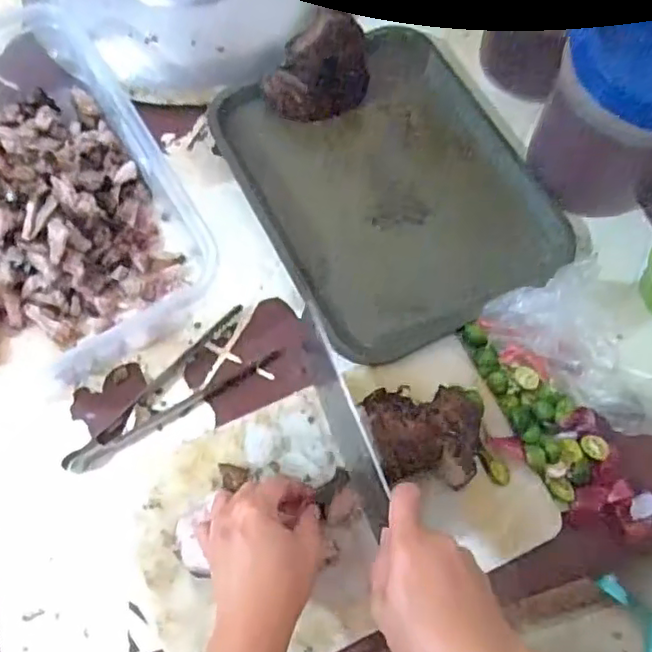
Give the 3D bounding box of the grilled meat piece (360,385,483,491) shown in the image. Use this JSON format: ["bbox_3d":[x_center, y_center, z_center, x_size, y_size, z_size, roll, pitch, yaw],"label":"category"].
[{"bbox_3d":[0.083,0.088,0.510,0.102,0.051,0.083,-4,69,-4],"label":"grilled meat piece"}]

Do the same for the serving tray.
[{"bbox_3d":[0.066,-0.148,0.624,0.267,0.019,0.322,-25,71,-11],"label":"serving tray"}]

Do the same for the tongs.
[{"bbox_3d":[-0.139,0.062,0.552,0.197,0.012,0.061,-37,74,-15],"label":"tongs"}]

